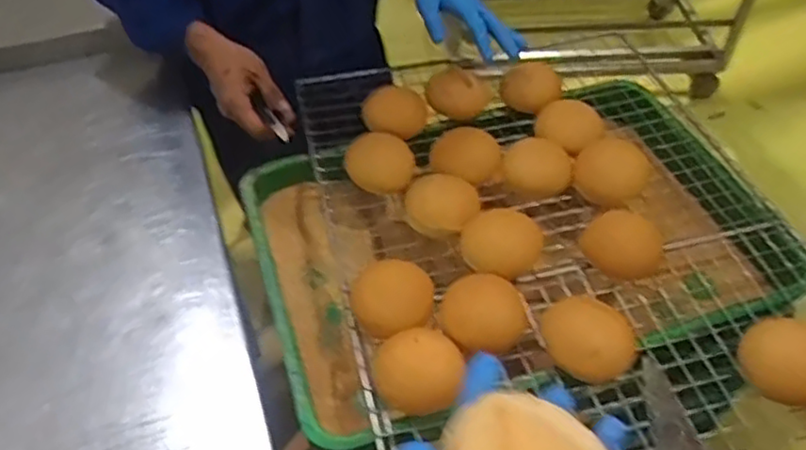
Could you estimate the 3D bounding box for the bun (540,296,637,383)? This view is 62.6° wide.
[{"bbox_3d":[0.189,0.116,0.674,0.074,0.038,0.091,-35,54,-30],"label":"bun"}]

